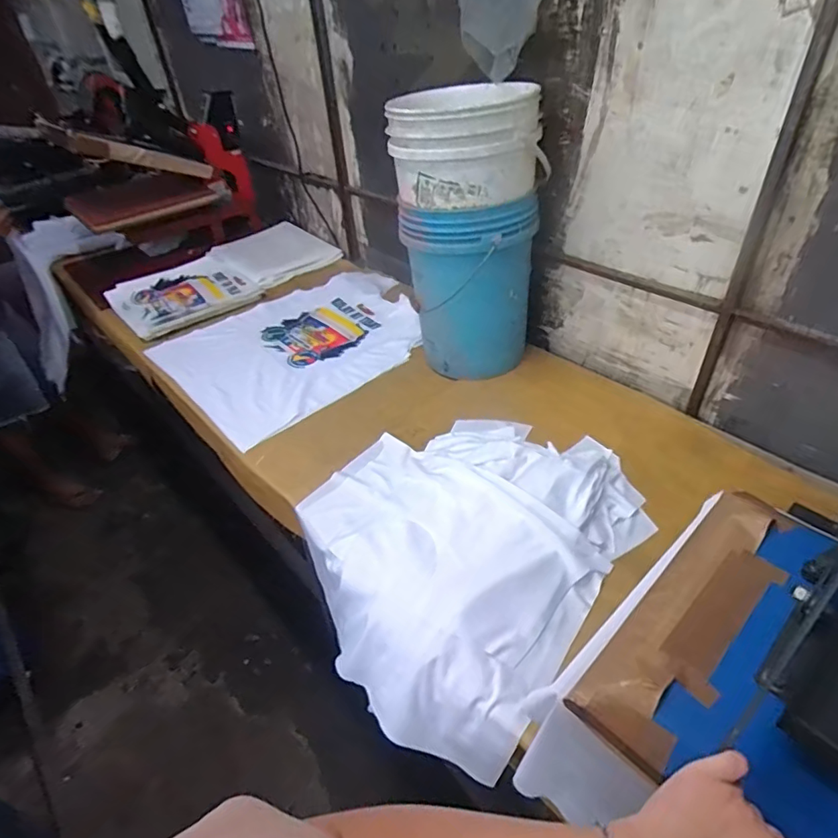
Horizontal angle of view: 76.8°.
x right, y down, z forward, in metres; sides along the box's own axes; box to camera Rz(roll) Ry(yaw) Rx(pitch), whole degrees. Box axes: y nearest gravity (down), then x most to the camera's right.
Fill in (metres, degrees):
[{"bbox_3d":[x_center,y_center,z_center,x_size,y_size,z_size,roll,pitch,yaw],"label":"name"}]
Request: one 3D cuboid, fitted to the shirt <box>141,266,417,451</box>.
[{"bbox_3d":[-0.308,-0.231,1.478,0.707,0.037,0.575,-33,48,-29],"label":"shirt"}]

